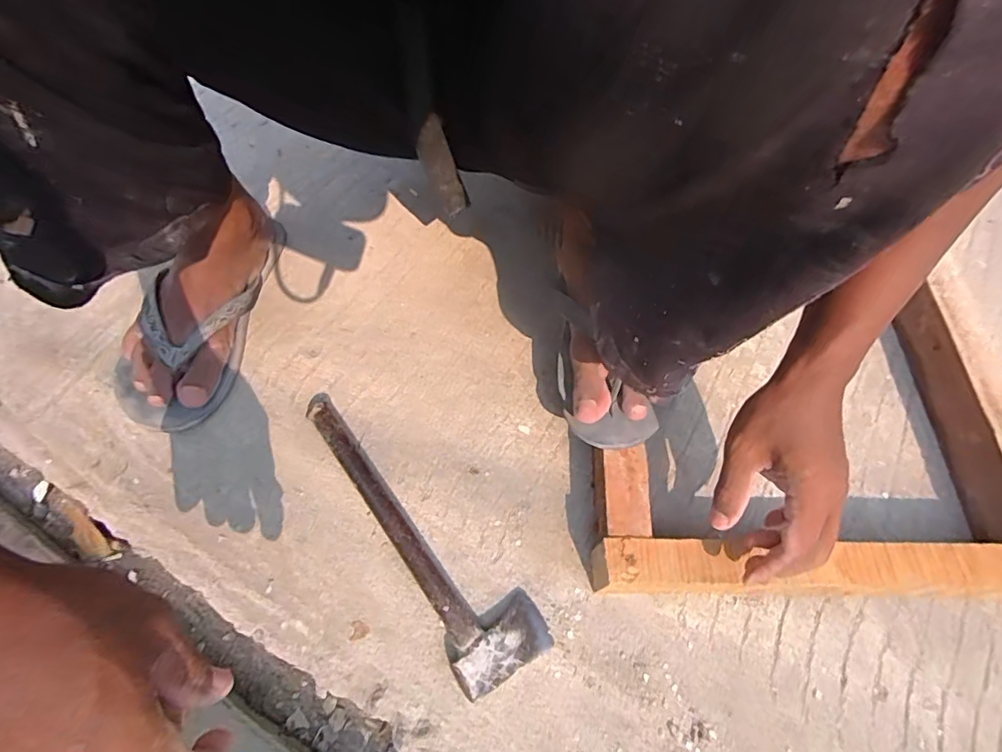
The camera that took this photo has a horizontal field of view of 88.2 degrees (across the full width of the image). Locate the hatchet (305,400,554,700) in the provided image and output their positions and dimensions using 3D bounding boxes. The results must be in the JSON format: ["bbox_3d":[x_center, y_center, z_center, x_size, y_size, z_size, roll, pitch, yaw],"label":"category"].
[{"bbox_3d":[-0.076,0.128,0.439,0.074,0.023,0.277,-36,70,-20],"label":"hatchet"}]

